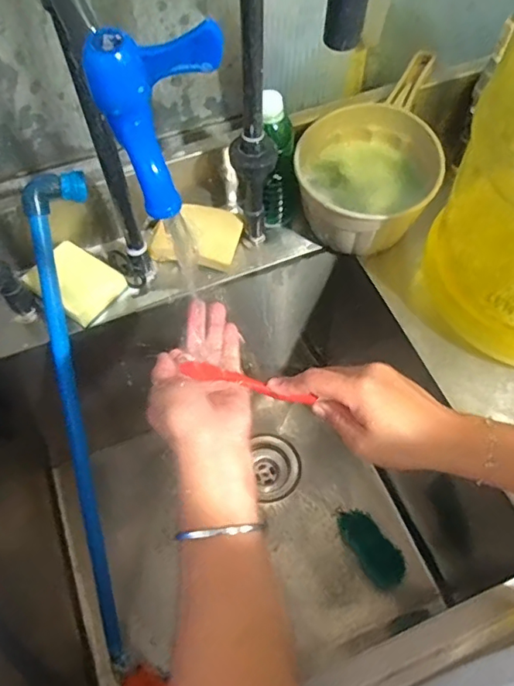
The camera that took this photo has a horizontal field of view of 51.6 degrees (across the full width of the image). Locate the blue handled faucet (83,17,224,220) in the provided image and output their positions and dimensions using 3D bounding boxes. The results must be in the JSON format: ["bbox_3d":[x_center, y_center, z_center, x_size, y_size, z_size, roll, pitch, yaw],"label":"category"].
[{"bbox_3d":[-0.048,-0.116,0.270,0.052,0.083,0.039,-34,64,-17],"label":"blue handled faucet"}]

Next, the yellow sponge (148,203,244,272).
[{"bbox_3d":[-0.077,-0.136,0.674,0.108,0.022,0.075,10,93,4],"label":"yellow sponge"}]

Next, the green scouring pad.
[{"bbox_3d":[0.178,0.319,0.830,0.058,0.033,0.127,-36,65,-18],"label":"green scouring pad"}]

